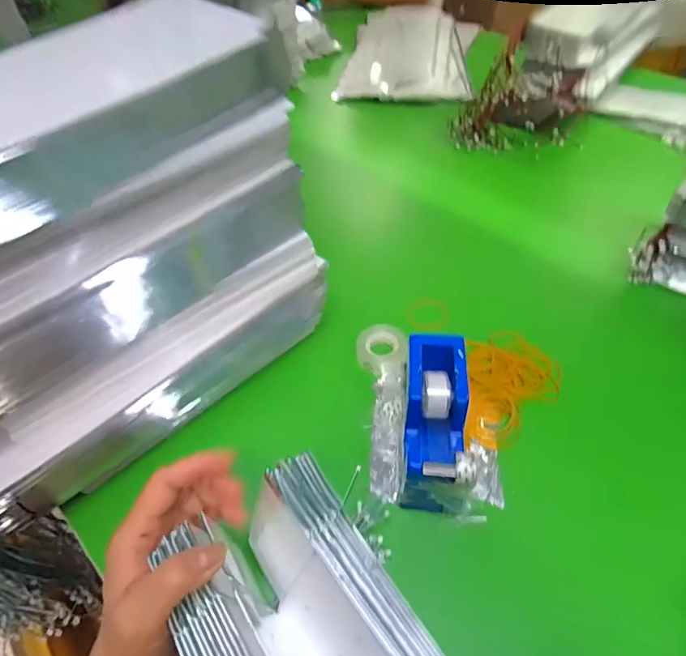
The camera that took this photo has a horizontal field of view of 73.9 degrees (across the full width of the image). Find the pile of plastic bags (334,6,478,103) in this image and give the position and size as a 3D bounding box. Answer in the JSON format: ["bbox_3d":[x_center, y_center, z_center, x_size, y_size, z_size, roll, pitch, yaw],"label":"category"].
[{"bbox_3d":[0.142,-0.570,0.940,0.247,0.049,0.390,8,50,10],"label":"pile of plastic bags"}]

